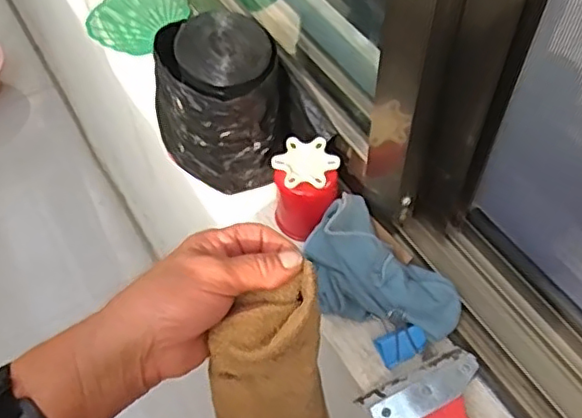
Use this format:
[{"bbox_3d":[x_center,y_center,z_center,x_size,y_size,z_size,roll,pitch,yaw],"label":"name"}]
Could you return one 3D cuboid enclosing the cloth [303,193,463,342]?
[{"bbox_3d":[0.065,0.056,0.506,0.089,0.044,0.138,-33,60,-20],"label":"cloth"}]

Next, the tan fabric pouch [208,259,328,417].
[{"bbox_3d":[-0.009,0.145,0.420,0.077,0.239,0.031,-14,43,-9],"label":"tan fabric pouch"}]

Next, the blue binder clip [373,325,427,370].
[{"bbox_3d":[0.089,0.109,0.490,0.040,0.015,0.021,-23,57,-14],"label":"blue binder clip"}]

